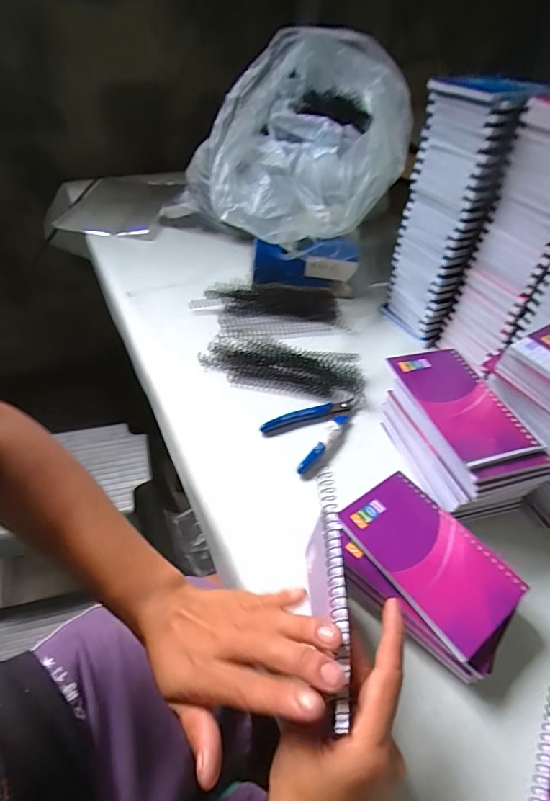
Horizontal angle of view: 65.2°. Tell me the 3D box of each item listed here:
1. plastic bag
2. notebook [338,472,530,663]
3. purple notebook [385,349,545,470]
[{"bbox_3d":[0.039,-0.386,0.627,0.289,0.207,0.315,-12,48,-15],"label":"plastic bag"},{"bbox_3d":[0.118,0.119,0.335,0.079,0.006,0.127,-28,54,-27],"label":"notebook"},{"bbox_3d":[0.164,0.001,0.384,0.073,0.006,0.129,-13,46,-15],"label":"purple notebook"}]

